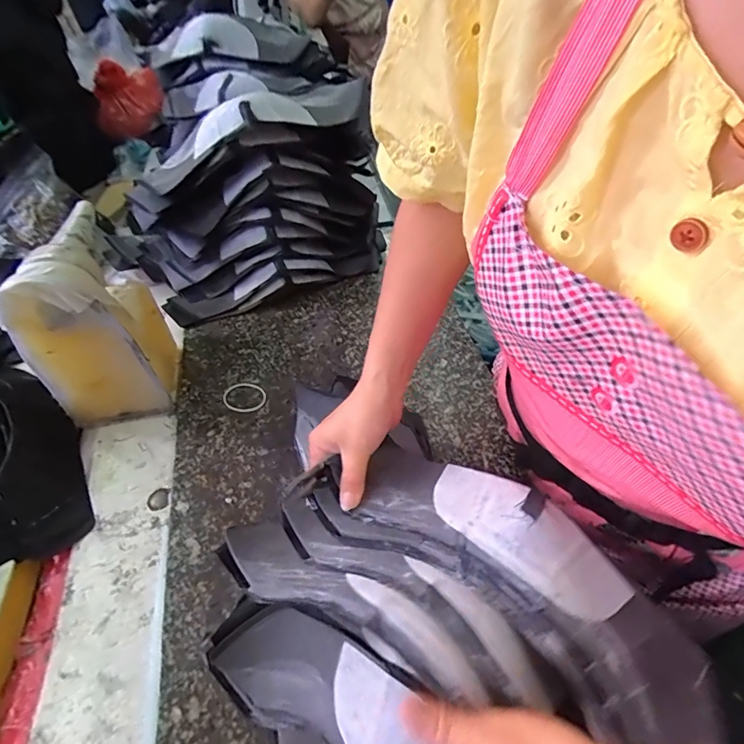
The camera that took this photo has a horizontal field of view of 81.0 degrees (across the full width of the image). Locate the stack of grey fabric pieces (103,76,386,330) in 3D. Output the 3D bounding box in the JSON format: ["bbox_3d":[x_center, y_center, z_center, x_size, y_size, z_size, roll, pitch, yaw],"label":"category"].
[{"bbox_3d":[-0.190,-0.246,0.615,0.362,0.245,0.210,-25,55,-19],"label":"stack of grey fabric pieces"}]

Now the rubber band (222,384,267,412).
[{"bbox_3d":[-0.156,0.031,0.533,0.054,0.004,0.043,14,52,11],"label":"rubber band"}]

